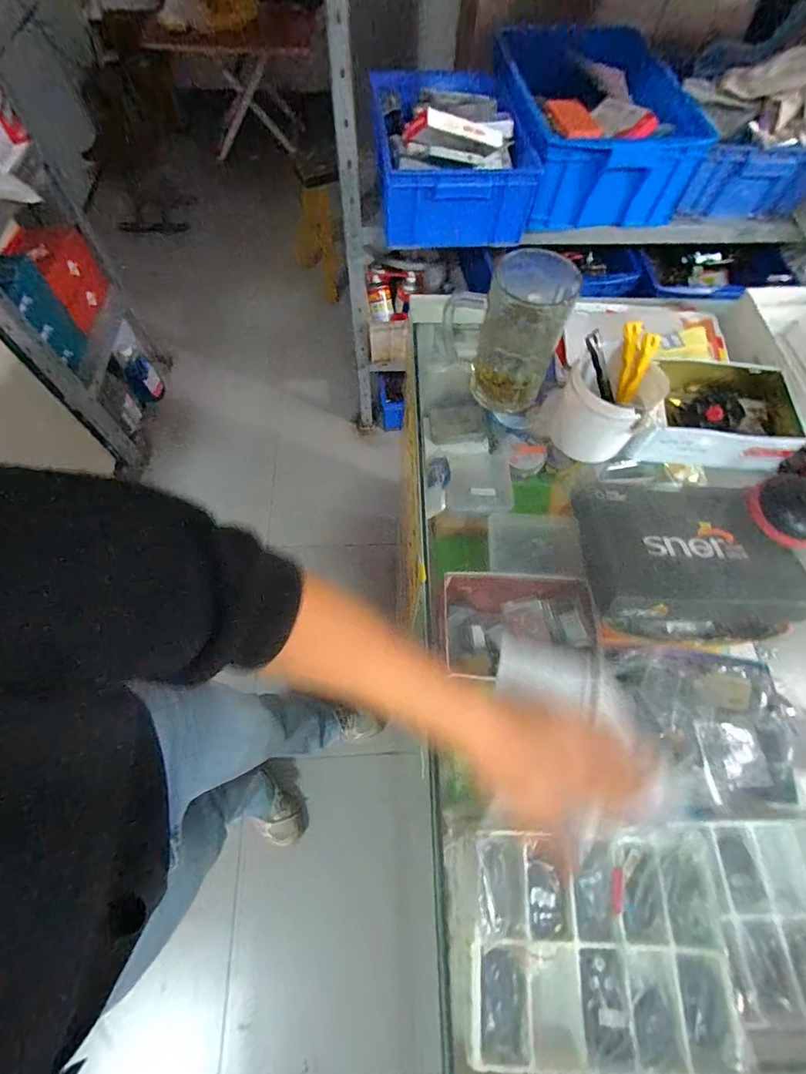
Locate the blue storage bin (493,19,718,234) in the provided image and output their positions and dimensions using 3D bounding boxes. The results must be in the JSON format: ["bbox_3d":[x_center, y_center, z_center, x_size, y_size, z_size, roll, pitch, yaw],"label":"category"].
[{"bbox_3d":[0.413,-0.941,1.006,0.362,0.182,0.471,-7,66,-5],"label":"blue storage bin"}]

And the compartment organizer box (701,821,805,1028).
[{"bbox_3d":[0.440,0.408,0.473,0.199,0.028,0.170,2,65,-1],"label":"compartment organizer box"}]

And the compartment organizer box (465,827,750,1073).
[{"bbox_3d":[0.183,0.382,0.416,0.244,0.041,0.183,1,65,-1],"label":"compartment organizer box"}]

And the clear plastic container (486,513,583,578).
[{"bbox_3d":[0.198,0.012,0.665,0.136,0.039,0.105,6,65,1],"label":"clear plastic container"}]

